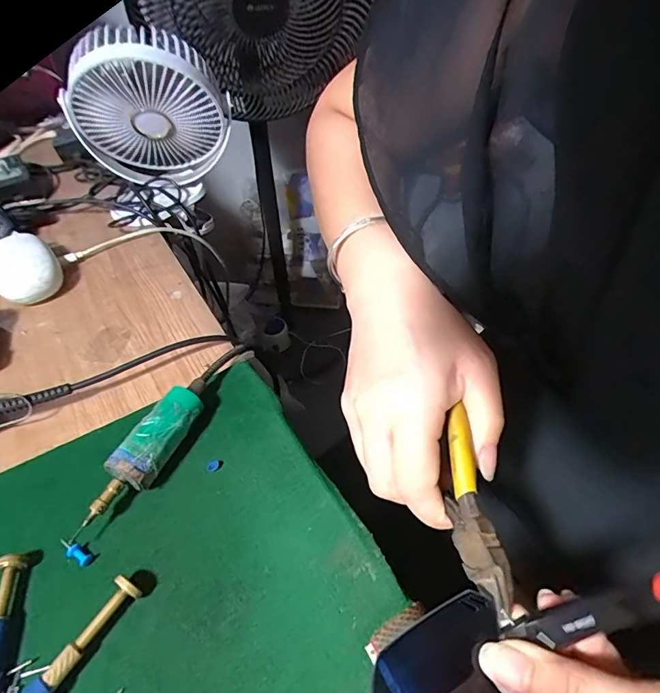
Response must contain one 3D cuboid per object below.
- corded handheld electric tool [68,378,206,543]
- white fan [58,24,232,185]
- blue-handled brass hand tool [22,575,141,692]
[{"bbox_3d":[-0.111,0.064,0.277,0.023,0.030,0.109,15,51,17],"label":"corded handheld electric tool"},{"bbox_3d":[-0.191,-0.235,0.466,0.161,0.179,0.115,-11,48,-5],"label":"white fan"},{"bbox_3d":[-0.129,0.156,0.206,0.013,0.014,0.096,22,53,22],"label":"blue-handled brass hand tool"}]

